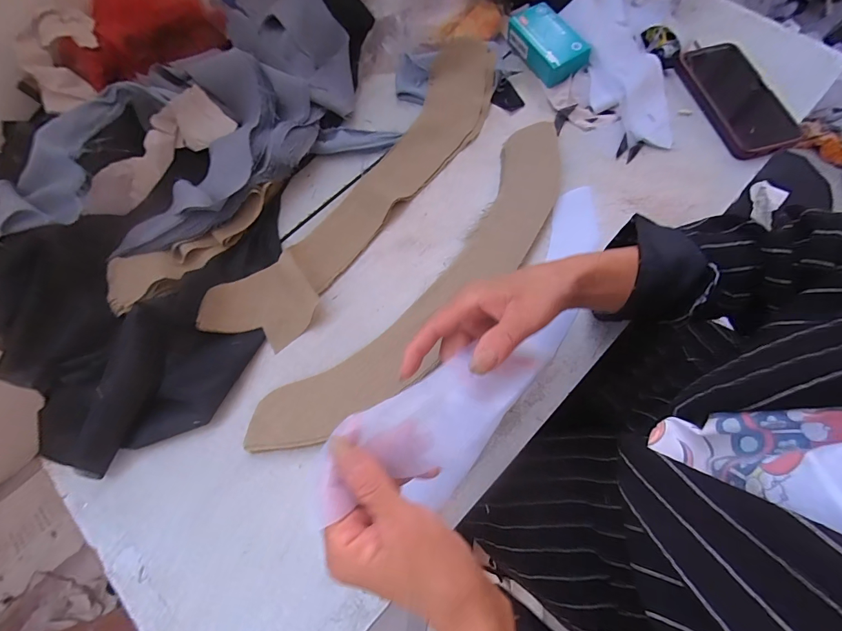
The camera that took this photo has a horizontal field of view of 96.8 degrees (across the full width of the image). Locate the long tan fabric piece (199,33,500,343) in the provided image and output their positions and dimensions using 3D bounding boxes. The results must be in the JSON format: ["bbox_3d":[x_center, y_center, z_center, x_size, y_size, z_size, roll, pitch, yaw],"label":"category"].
[{"bbox_3d":[-0.054,-0.158,0.437,0.103,0.019,0.467,35,76,14],"label":"long tan fabric piece"}]

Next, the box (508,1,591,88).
[{"bbox_3d":[0.163,-0.357,0.487,0.054,0.035,0.111,-30,72,-8],"label":"box"}]

